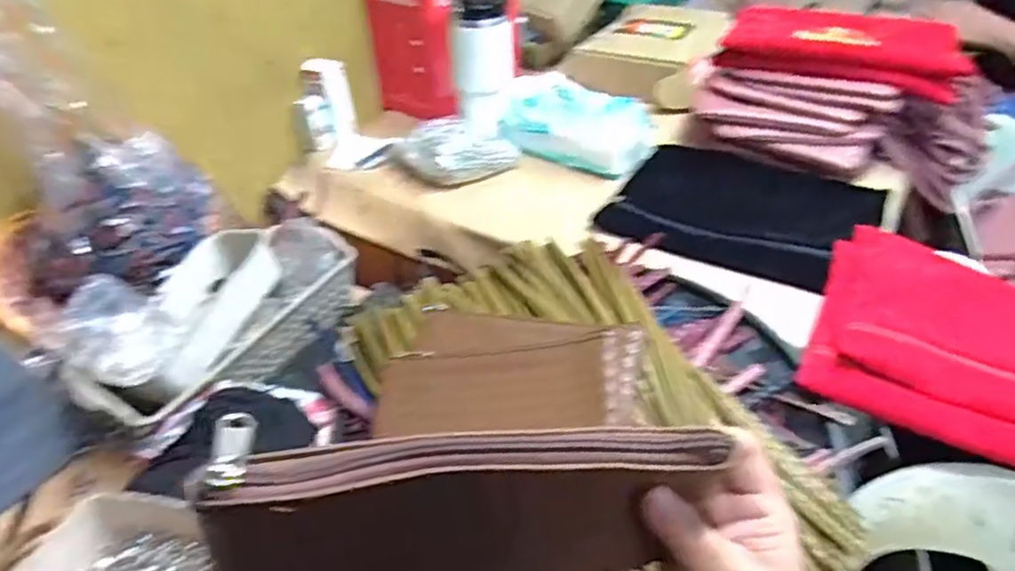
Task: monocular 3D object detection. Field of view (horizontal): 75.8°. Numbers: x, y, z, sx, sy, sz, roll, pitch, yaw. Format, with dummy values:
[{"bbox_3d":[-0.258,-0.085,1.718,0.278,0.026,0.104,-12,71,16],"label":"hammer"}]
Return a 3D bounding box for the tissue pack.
[{"bbox_3d":[0.093,-0.243,0.962,0.224,0.102,0.116,19,43,26],"label":"tissue pack"}]

